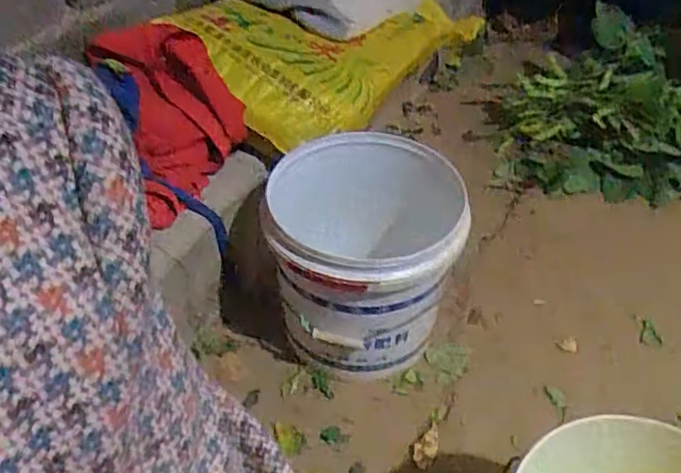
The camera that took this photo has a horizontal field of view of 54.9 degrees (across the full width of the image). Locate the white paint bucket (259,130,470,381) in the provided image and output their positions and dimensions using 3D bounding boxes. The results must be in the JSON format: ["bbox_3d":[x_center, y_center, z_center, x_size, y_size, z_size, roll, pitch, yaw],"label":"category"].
[{"bbox_3d":[0.033,0.035,0.927,0.257,0.275,0.268,2,45,-2],"label":"white paint bucket"}]

